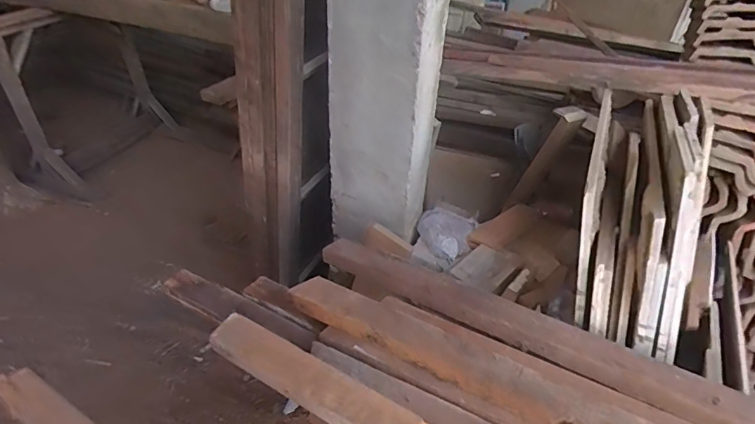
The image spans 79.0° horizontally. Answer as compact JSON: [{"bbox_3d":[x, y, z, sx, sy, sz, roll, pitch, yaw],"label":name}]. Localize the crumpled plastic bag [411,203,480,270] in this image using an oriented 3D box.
[{"bbox_3d":[0.169,0.063,1.175,0.144,0.066,0.168,17,40,18],"label":"crumpled plastic bag"}]

